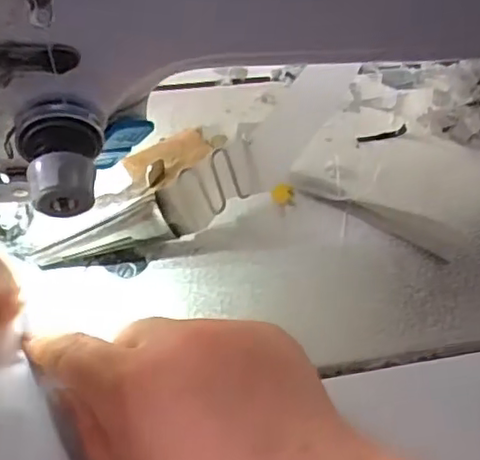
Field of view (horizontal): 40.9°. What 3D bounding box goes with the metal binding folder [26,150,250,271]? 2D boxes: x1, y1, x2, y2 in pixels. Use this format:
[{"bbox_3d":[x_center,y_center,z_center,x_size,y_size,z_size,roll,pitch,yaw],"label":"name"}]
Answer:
[{"bbox_3d":[-0.043,-0.007,0.290,0.097,0.052,0.015,-16,59,-15],"label":"metal binding folder"}]

